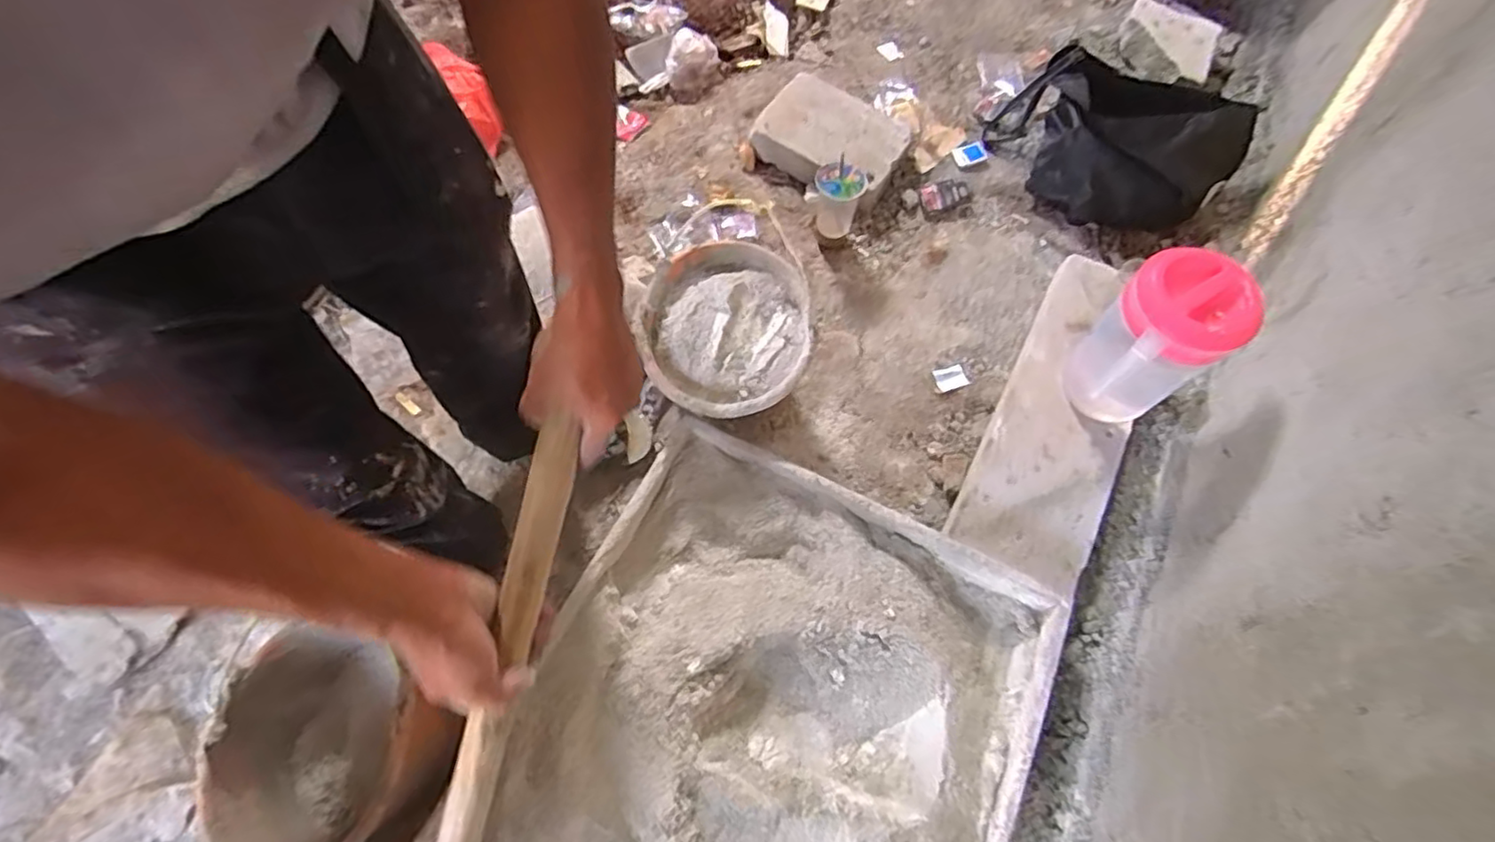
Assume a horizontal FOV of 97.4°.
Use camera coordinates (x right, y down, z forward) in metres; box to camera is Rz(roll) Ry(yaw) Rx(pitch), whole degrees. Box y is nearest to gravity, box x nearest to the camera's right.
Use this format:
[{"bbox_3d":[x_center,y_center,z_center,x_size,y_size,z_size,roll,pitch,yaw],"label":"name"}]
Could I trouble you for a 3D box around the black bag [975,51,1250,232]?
[{"bbox_3d":[0.679,-0.538,1.221,0.279,0.183,0.406,-12,65,-7],"label":"black bag"}]

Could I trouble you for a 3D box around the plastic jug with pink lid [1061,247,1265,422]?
[{"bbox_3d":[0.557,-0.101,0.931,0.161,0.282,0.151,-40,71,-18],"label":"plastic jug with pink lid"}]

